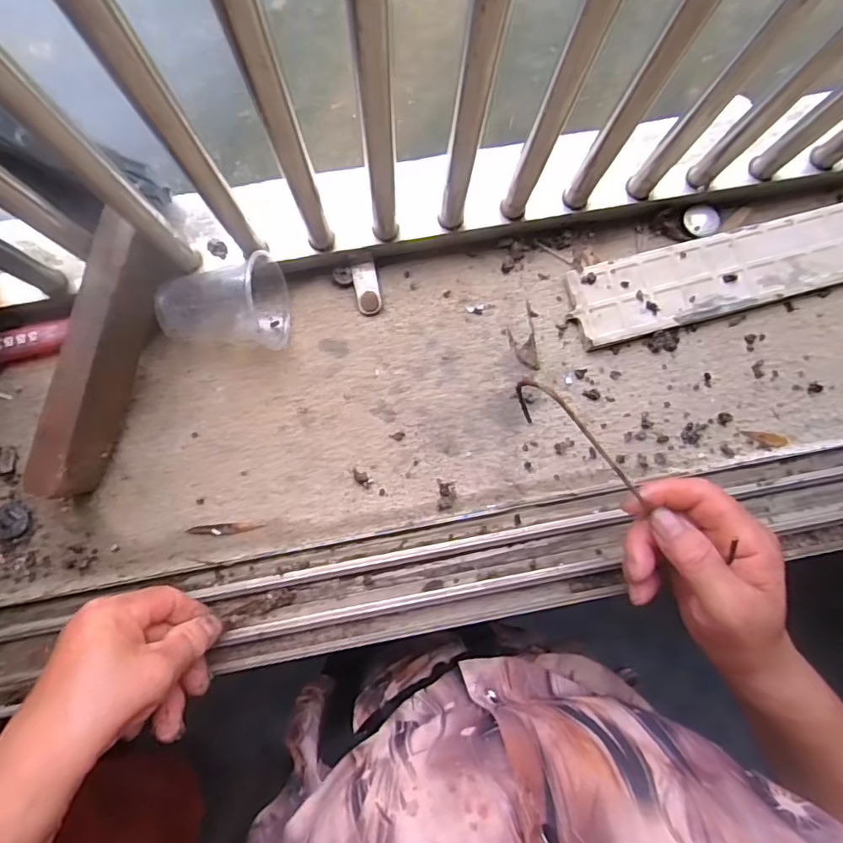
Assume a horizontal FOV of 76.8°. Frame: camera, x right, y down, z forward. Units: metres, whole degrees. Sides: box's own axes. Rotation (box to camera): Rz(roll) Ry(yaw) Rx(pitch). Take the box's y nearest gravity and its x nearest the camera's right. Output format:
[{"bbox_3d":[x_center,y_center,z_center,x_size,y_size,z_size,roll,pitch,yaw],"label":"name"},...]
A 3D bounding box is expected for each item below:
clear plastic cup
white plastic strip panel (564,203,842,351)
[{"bbox_3d":[-0.145,-0.094,0.387,0.085,0.070,0.062,1,86,-2],"label":"clear plastic cup"},{"bbox_3d":[0.314,-0.137,0.418,0.396,0.019,0.064,-15,81,-1],"label":"white plastic strip panel"}]

